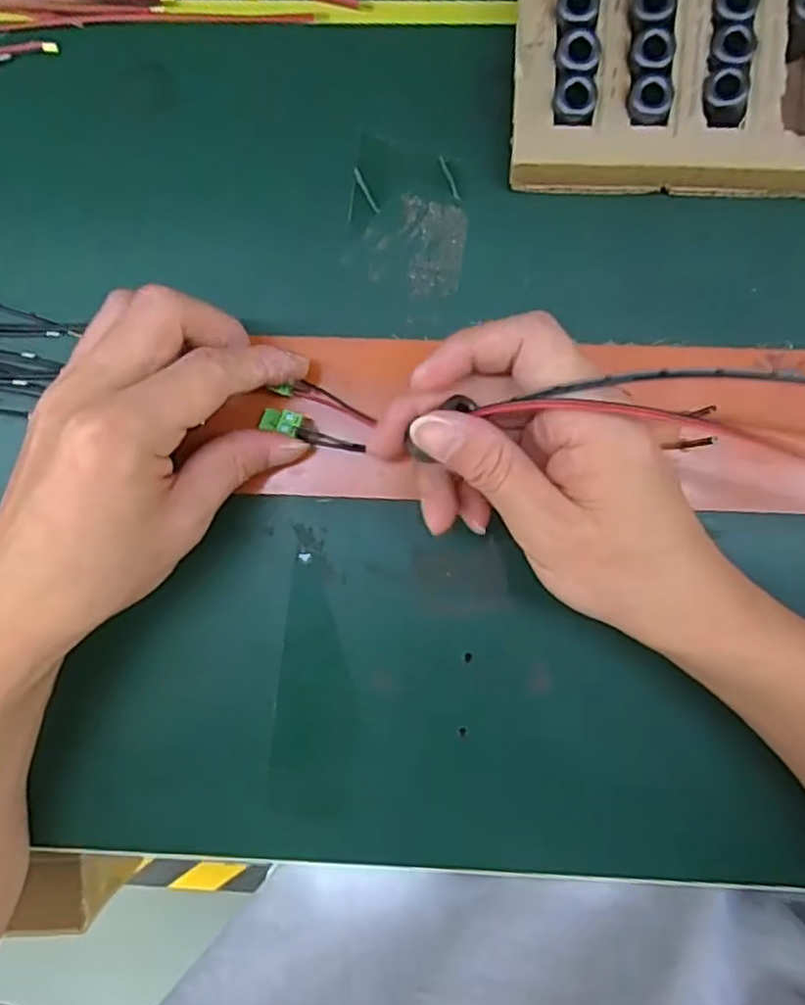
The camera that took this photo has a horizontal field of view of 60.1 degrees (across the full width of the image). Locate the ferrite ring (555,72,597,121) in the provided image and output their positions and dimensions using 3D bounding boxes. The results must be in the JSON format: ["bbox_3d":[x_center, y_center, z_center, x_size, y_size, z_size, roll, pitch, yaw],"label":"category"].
[{"bbox_3d":[0.072,-0.167,0.286,0.016,0.008,0.015,9,92,1],"label":"ferrite ring"}]

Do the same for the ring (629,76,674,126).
[{"bbox_3d":[0.102,-0.165,0.285,0.016,0.007,0.018,3,91,2],"label":"ring"}]

